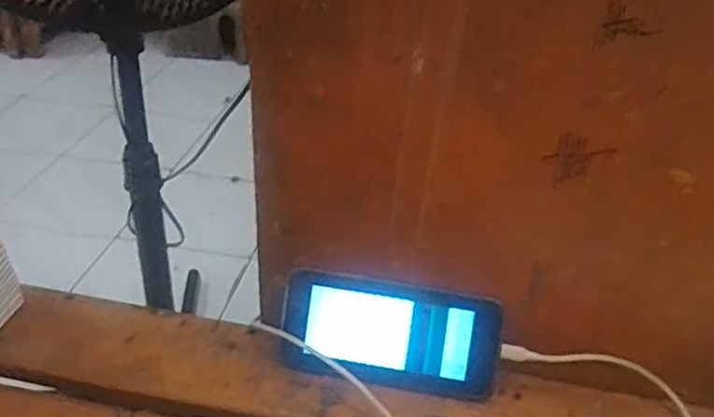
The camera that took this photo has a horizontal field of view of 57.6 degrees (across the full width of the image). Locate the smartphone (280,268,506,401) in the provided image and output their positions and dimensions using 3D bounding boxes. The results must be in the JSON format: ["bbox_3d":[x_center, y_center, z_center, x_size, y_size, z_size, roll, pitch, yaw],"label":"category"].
[{"bbox_3d":[0.026,0.098,0.505,0.166,0.078,0.004,9,0,6],"label":"smartphone"}]

